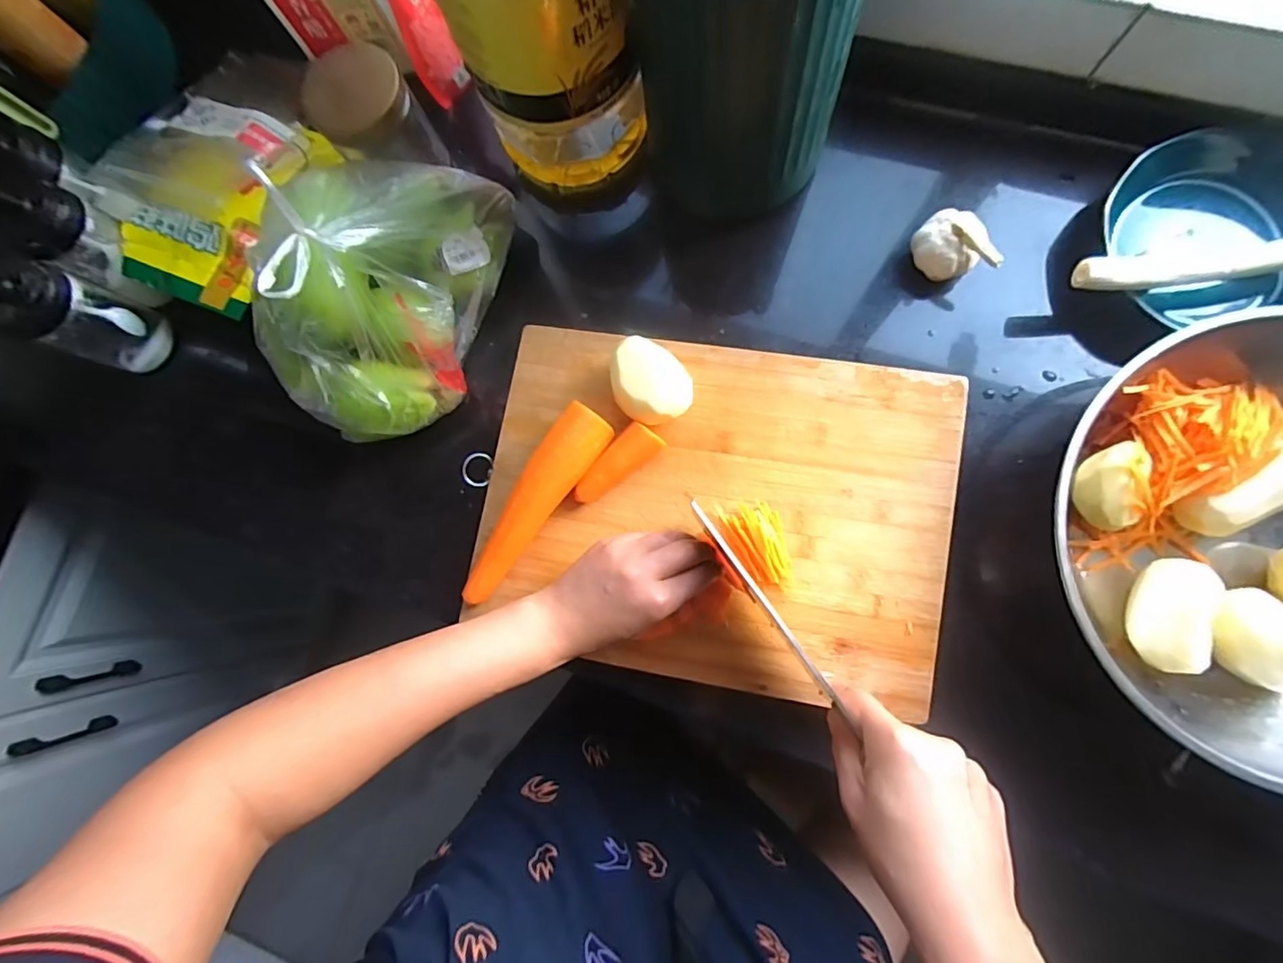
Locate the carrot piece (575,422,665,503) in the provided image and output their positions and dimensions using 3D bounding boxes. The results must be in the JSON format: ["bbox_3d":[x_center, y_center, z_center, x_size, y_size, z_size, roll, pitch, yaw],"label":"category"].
[{"bbox_3d":[-0.020,-0.013,0.443,0.079,0.031,0.028,-39,80,0],"label":"carrot piece"}]

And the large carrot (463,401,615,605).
[{"bbox_3d":[-0.084,0.023,0.434,0.039,0.050,0.175,32,87,9],"label":"large carrot"}]

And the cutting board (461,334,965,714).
[{"bbox_3d":[0.055,0.022,0.438,0.367,0.017,0.264,9,83,7],"label":"cutting board"}]

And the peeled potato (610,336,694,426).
[{"bbox_3d":[0.006,-0.079,0.440,0.056,0.039,0.072,-35,80,1],"label":"peeled potato"}]

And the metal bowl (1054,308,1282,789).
[{"bbox_3d":[0.444,0.040,0.378,0.302,0.082,0.291,-1,82,6],"label":"metal bowl"}]

